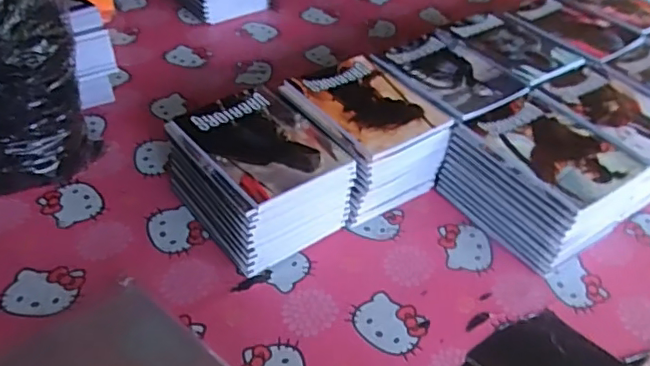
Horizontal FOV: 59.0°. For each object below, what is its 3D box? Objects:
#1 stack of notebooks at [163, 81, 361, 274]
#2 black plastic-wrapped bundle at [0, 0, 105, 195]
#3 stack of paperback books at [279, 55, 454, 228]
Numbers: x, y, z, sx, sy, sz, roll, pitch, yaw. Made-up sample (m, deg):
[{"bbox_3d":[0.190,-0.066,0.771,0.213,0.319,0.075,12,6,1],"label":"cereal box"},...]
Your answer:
[{"bbox_3d":[-0.089,-0.012,0.767,0.172,0.122,0.203,-26,51,-31],"label":"stack of notebooks"},{"bbox_3d":[-0.379,-0.117,0.712,0.151,0.311,0.105,-14,45,-21],"label":"black plastic-wrapped bundle"},{"bbox_3d":[0.055,-0.065,0.846,0.170,0.123,0.220,-21,48,-28],"label":"stack of paperback books"}]

